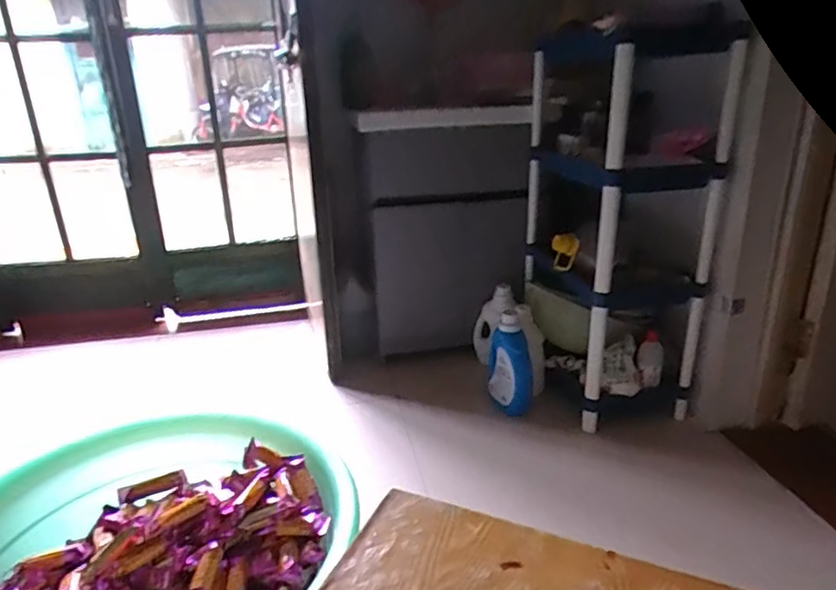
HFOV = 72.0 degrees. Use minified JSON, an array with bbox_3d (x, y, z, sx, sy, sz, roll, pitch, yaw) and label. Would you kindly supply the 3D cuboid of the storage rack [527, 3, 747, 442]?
[{"bbox_3d":[0.518,-0.204,1.537,0.331,0.903,0.471,-5,21,-8],"label":"storage rack"}]

